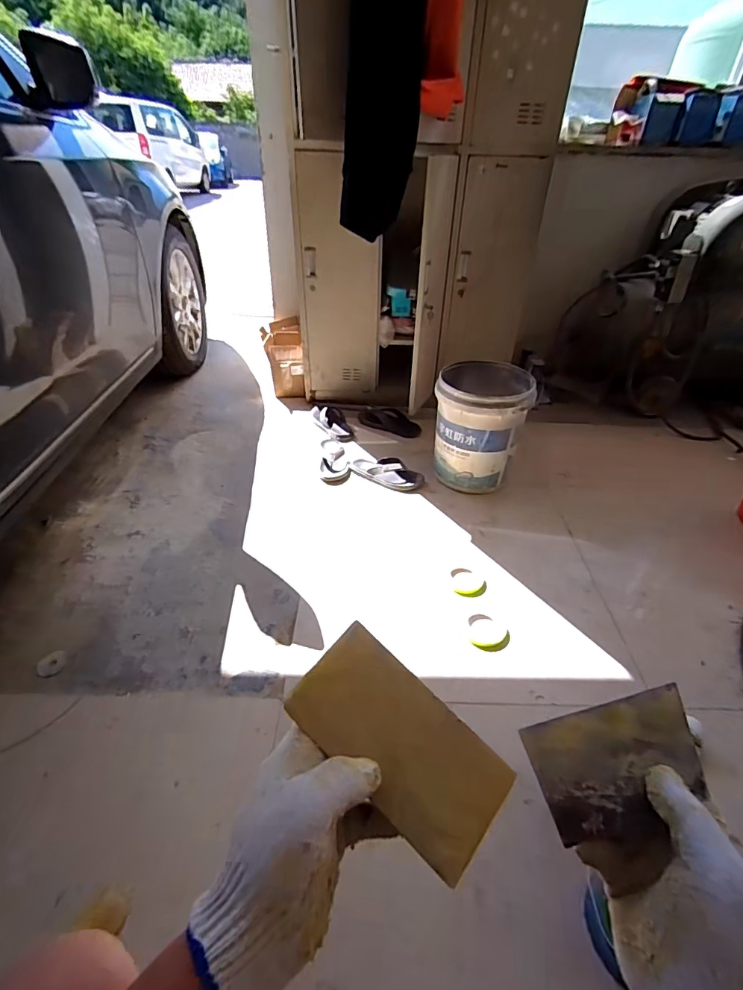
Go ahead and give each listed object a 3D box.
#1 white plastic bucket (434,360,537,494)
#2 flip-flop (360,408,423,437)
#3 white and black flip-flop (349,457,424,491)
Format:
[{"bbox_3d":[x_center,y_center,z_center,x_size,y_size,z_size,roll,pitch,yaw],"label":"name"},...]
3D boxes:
[{"bbox_3d":[0.372,-0.235,1.554,0.294,0.367,0.322,9,39,10],"label":"white plastic bucket"},{"bbox_3d":[0.079,-0.316,1.893,0.283,0.051,0.099,17,41,19],"label":"flip-flop"},{"bbox_3d":[0.049,-0.084,1.603,0.280,0.062,0.095,19,41,21],"label":"white and black flip-flop"}]

